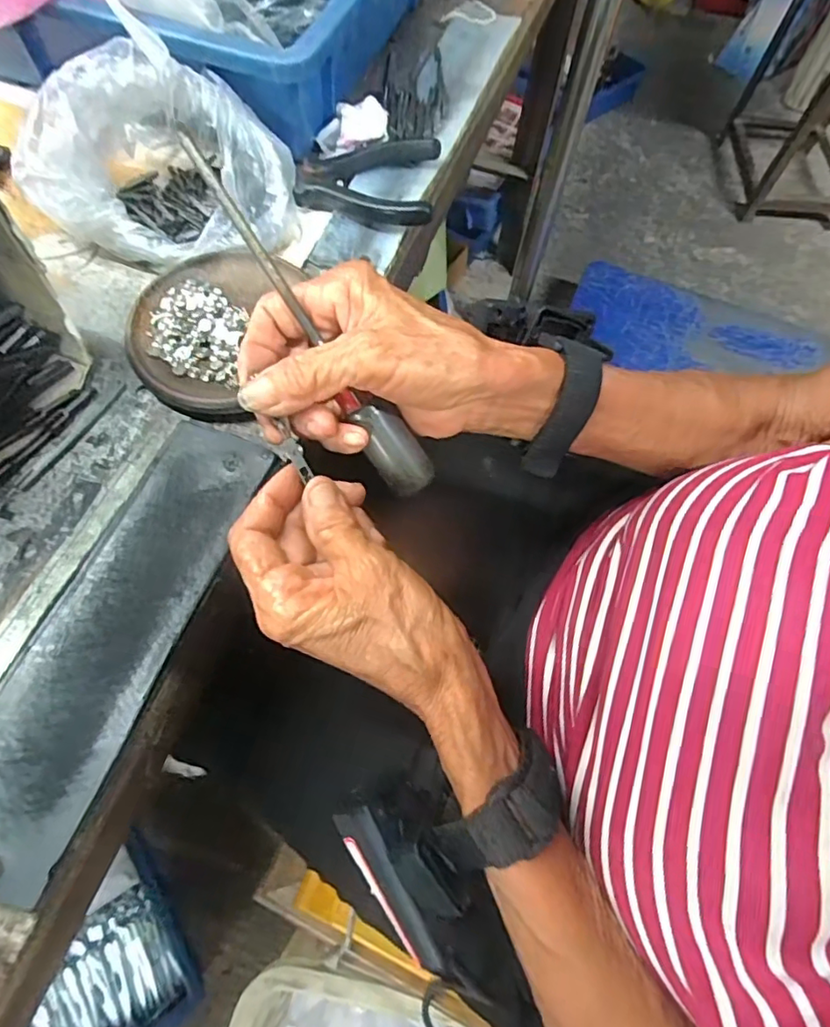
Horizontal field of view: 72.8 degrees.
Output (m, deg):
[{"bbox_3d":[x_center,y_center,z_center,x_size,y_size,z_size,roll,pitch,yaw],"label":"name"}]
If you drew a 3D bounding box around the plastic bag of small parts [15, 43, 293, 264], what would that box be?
[{"bbox_3d":[-0.150,-0.219,0.343,0.140,0.072,0.109,6,65,0],"label":"plastic bag of small parts"}]

